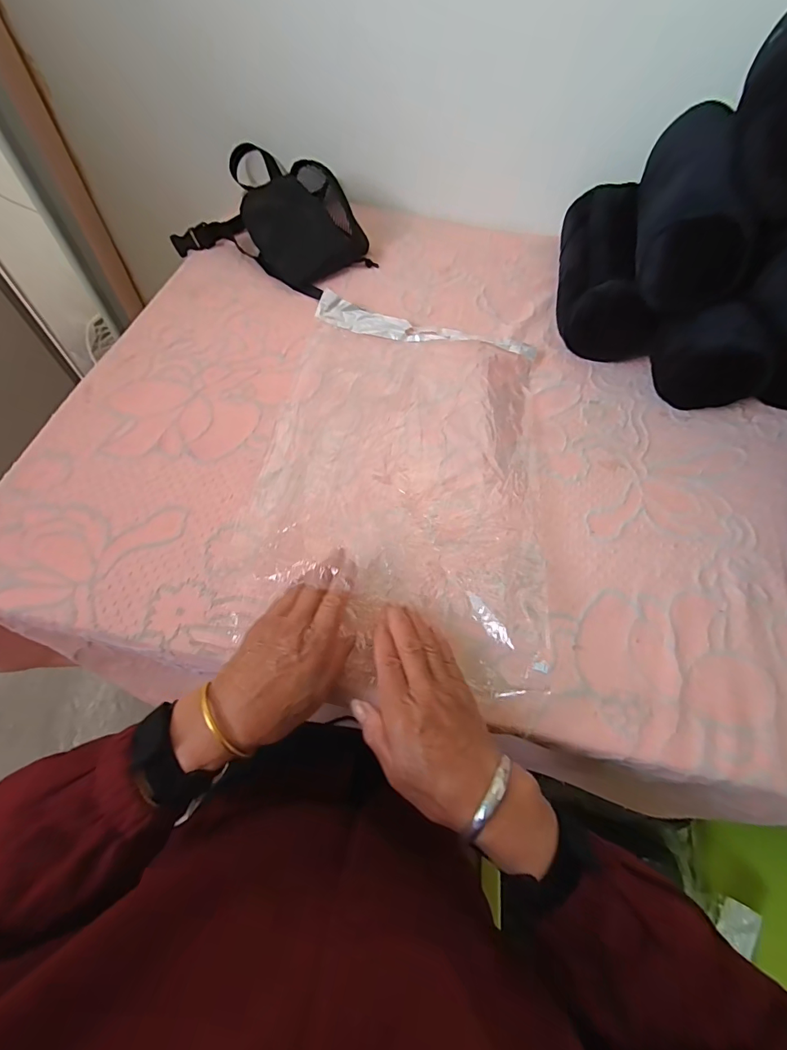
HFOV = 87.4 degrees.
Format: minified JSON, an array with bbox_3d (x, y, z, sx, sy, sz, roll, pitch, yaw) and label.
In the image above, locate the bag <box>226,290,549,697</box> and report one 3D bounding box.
[{"bbox_3d":[0.012,-0.077,0.455,0.294,0.029,0.456,8,61,0],"label":"bag"}]

